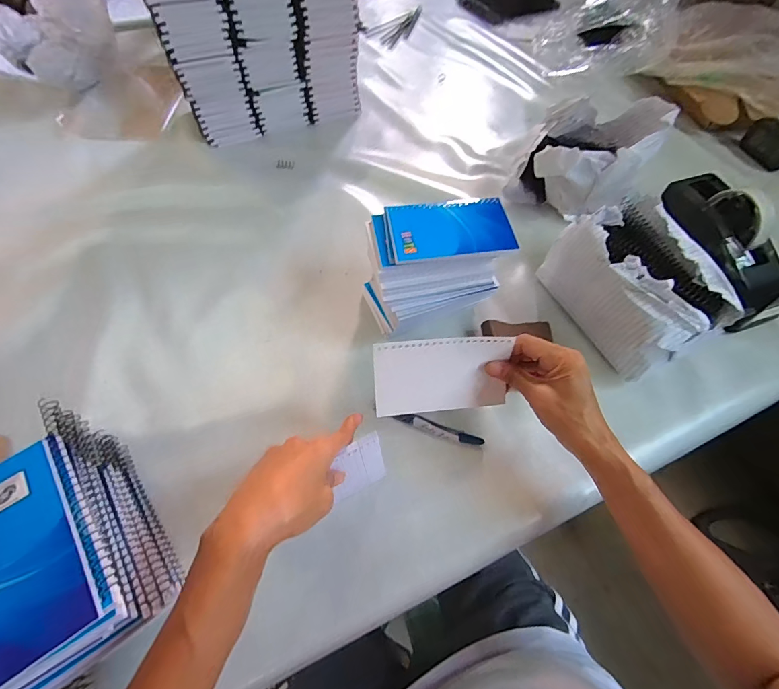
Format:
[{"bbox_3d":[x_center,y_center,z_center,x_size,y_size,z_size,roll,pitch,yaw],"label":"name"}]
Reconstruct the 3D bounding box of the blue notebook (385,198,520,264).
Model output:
[{"bbox_3d":[0.066,-0.128,0.432,0.131,0.009,0.075,-6,59,-6],"label":"blue notebook"}]

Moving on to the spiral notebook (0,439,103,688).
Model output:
[{"bbox_3d":[-0.240,0.134,0.244,0.083,0.012,0.128,-33,64,-18],"label":"spiral notebook"}]

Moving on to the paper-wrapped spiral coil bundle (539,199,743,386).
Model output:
[{"bbox_3d":[0.290,-0.068,0.480,0.133,0.114,0.182,-22,61,-12],"label":"paper-wrapped spiral coil bundle"}]

